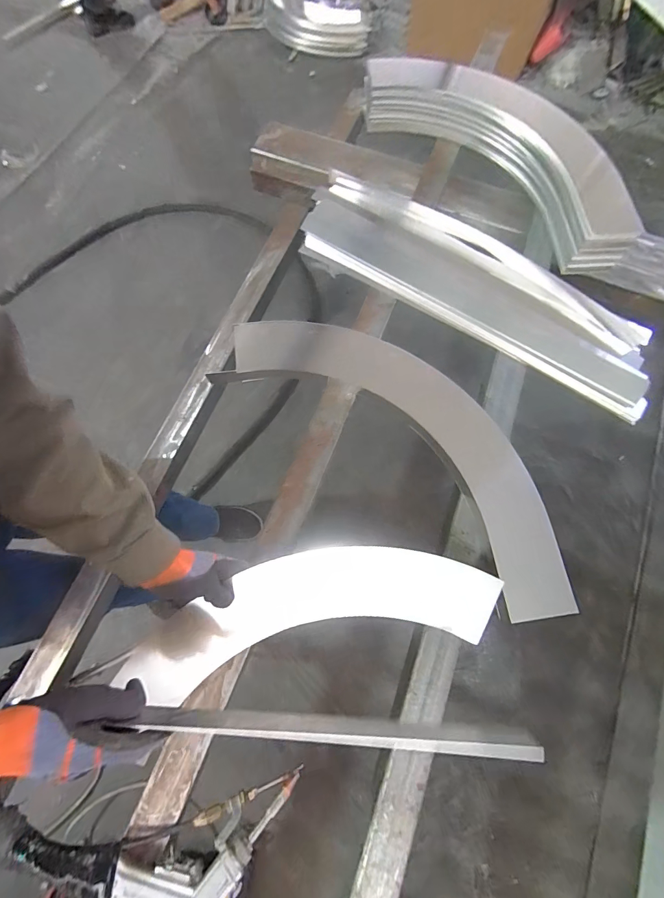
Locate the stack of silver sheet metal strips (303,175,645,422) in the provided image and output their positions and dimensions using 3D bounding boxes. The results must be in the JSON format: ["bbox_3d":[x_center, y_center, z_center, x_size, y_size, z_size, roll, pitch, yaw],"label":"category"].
[{"bbox_3d":[0.278,-0.342,0.743,0.766,0.049,0.229,33,76,10],"label":"stack of silver sheet metal strips"}]

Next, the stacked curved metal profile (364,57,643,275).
[{"bbox_3d":[0.378,-0.671,0.809,0.257,0.095,0.699,-42,77,-12],"label":"stacked curved metal profile"}]

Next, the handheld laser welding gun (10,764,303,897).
[{"bbox_3d":[-0.214,0.546,0.461,0.337,0.083,0.143,-8,73,-2],"label":"handheld laser welding gun"}]

